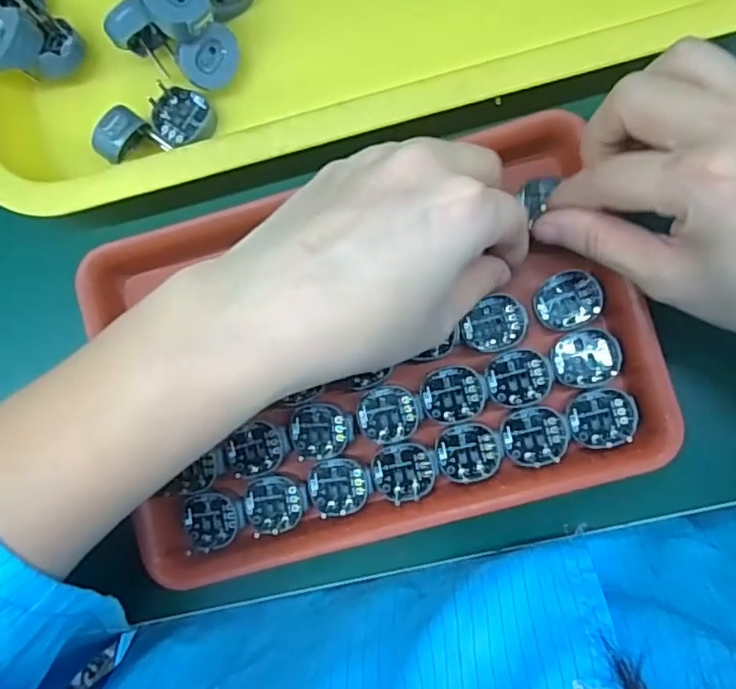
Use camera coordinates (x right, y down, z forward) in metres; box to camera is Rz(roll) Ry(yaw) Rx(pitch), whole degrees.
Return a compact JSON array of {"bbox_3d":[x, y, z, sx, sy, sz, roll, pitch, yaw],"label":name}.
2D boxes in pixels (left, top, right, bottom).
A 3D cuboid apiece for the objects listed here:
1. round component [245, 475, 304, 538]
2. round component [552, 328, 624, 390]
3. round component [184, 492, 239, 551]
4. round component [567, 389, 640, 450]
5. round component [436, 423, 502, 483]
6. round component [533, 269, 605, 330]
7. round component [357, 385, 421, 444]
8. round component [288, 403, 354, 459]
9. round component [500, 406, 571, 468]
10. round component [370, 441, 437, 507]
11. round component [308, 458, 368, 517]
[{"bbox_3d":[-0.042,0.072,0.277,0.026,0.006,0.026,0,87,6],"label":"round component"},{"bbox_3d":[0.094,0.006,0.266,0.028,0.004,0.025,0,87,6],"label":"round component"},{"bbox_3d":[-0.071,0.080,0.278,0.024,0.006,0.024,0,88,9],"label":"round component"},{"bbox_3d":[0.102,0.032,0.265,0.029,0.004,0.024,-11,86,6],"label":"round component"},{"bbox_3d":[0.045,0.048,0.270,0.028,0.004,0.025,1,87,6],"label":"round component"},{"bbox_3d":[0.088,-0.020,0.269,0.030,0.004,0.025,-17,85,5],"label":"round component"},{"bbox_3d":[0.009,0.031,0.273,0.027,0.004,0.025,2,87,6],"label":"round component"},{"bbox_3d":[-0.021,0.039,0.276,0.028,0.004,0.024,1,87,6],"label":"round component"},{"bbox_3d":[0.073,0.040,0.268,0.028,0.004,0.026,0,87,6],"label":"round component"},{"bbox_3d":[0.016,0.056,0.271,0.028,0.004,0.026,0,87,6],"label":"round component"},{"bbox_3d":[-0.014,0.064,0.275,0.026,0.004,0.025,0,87,6],"label":"round component"}]

